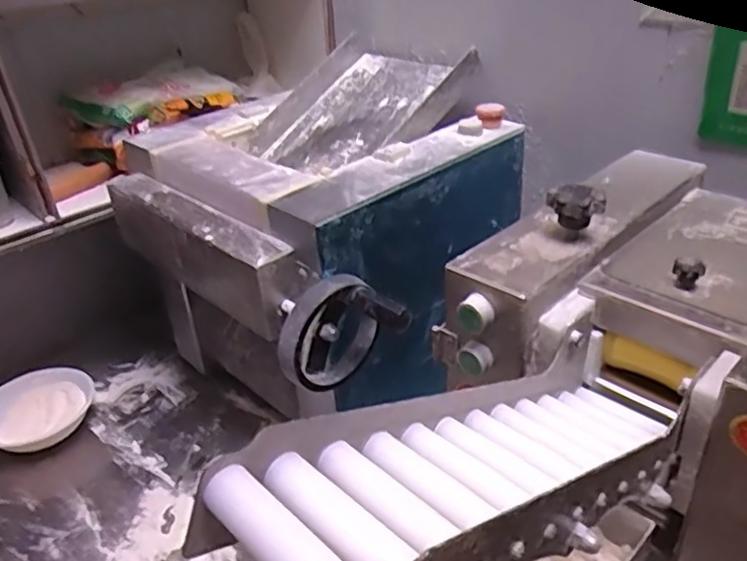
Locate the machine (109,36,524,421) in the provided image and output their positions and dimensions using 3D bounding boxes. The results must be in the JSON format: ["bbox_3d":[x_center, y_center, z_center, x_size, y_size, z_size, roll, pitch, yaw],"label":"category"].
[{"bbox_3d":[-0.027,-0.028,0.873,0.451,0.401,0.513,-25,37,-30],"label":"machine"}]

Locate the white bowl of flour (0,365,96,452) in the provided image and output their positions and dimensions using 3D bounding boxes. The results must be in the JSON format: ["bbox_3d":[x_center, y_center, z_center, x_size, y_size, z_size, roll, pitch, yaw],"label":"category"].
[{"bbox_3d":[-0.514,0.201,0.978,0.163,0.062,0.142,-25,37,-30],"label":"white bowl of flour"}]

